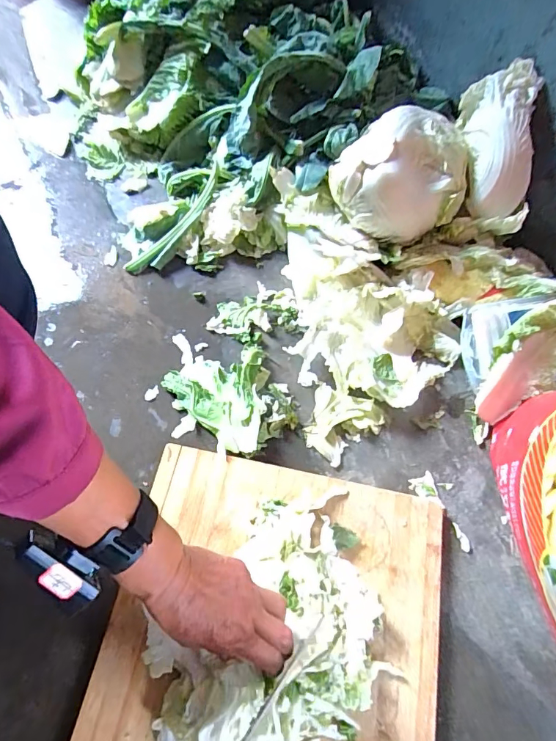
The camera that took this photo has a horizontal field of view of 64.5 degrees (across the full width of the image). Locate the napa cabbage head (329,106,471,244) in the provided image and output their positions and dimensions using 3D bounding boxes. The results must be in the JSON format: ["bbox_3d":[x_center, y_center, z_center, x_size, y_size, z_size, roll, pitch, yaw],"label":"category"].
[{"bbox_3d":[0.180,-0.294,0.665,0.196,0.128,0.154,8,65,0],"label":"napa cabbage head"}]

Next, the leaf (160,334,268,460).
[{"bbox_3d":[-0.091,0.031,0.618,0.140,0.031,0.162,6,65,1],"label":"leaf"}]

